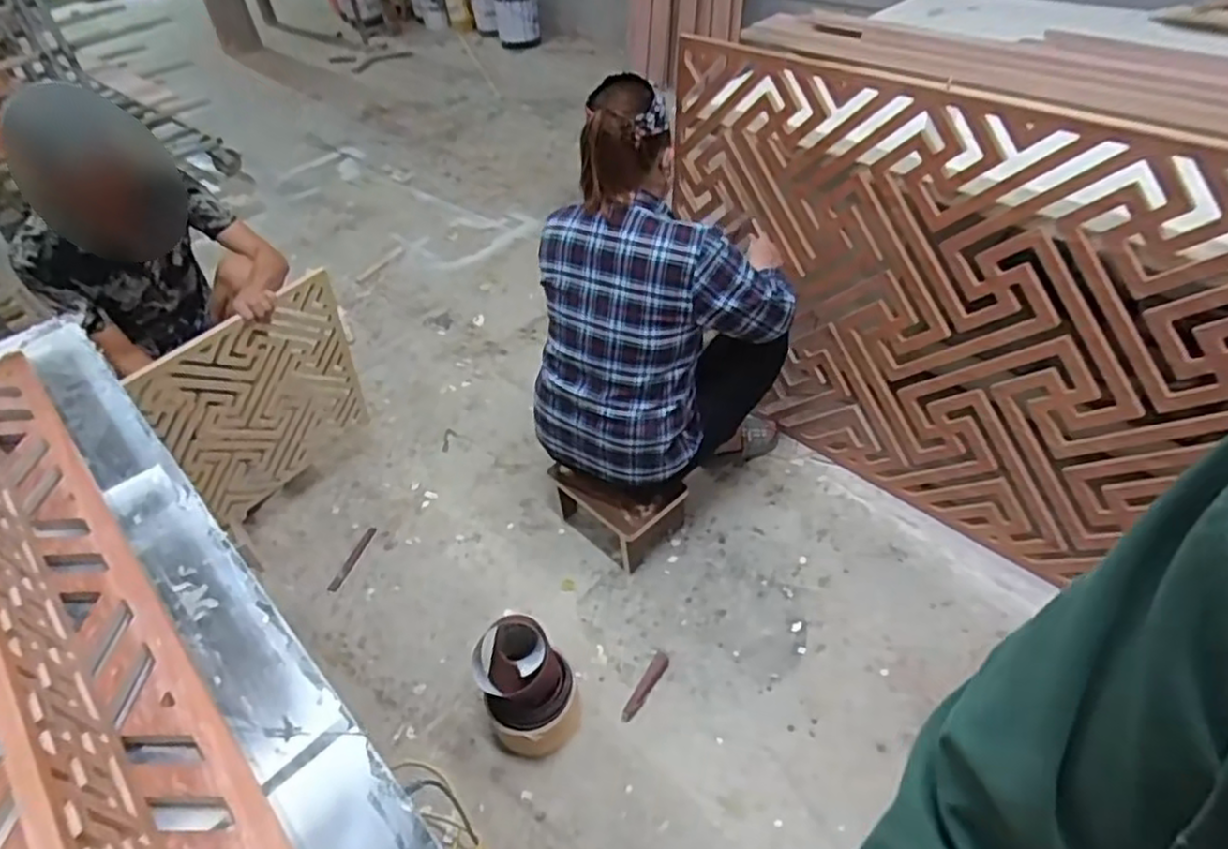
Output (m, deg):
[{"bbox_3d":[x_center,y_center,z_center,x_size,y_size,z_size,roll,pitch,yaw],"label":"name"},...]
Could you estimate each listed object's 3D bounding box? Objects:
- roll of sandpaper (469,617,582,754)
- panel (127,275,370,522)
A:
[{"bbox_3d":[-0.162,0.497,1.363,0.166,0.214,0.174,-4,43,3],"label":"roll of sandpaper"},{"bbox_3d":[-0.800,-0.046,1.671,0.030,0.505,0.458,32,56,20],"label":"panel"}]

